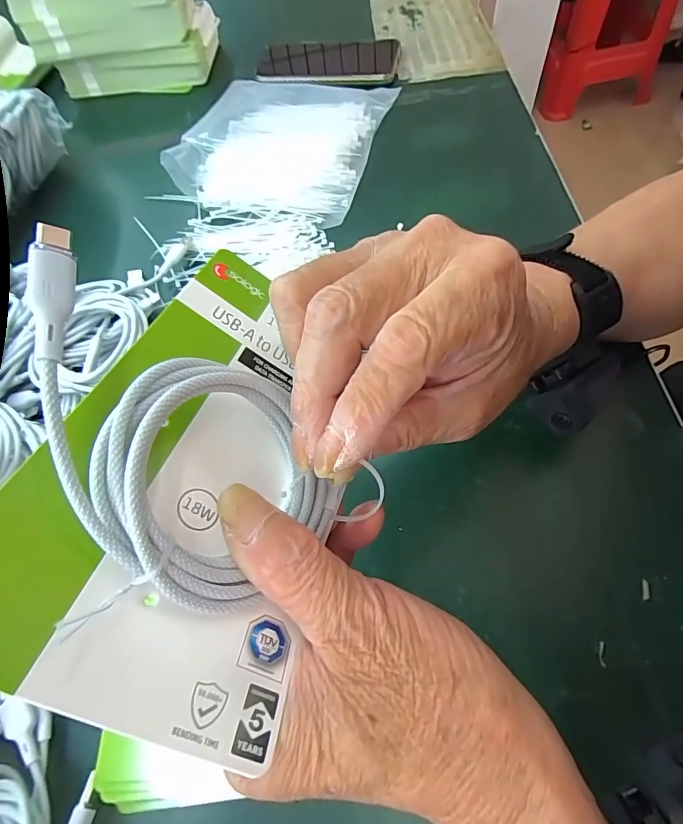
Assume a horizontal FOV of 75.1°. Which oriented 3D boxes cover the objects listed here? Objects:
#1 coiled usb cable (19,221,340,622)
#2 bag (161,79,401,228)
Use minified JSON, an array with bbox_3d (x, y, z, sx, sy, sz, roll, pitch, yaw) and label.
[{"bbox_3d":[-0.050,0.013,0.138,0.012,0.123,0.076,-16,46,48],"label":"coiled usb cable"},{"bbox_3d":[-0.058,-0.273,0.436,0.177,0.026,0.192,13,64,13],"label":"bag"}]

